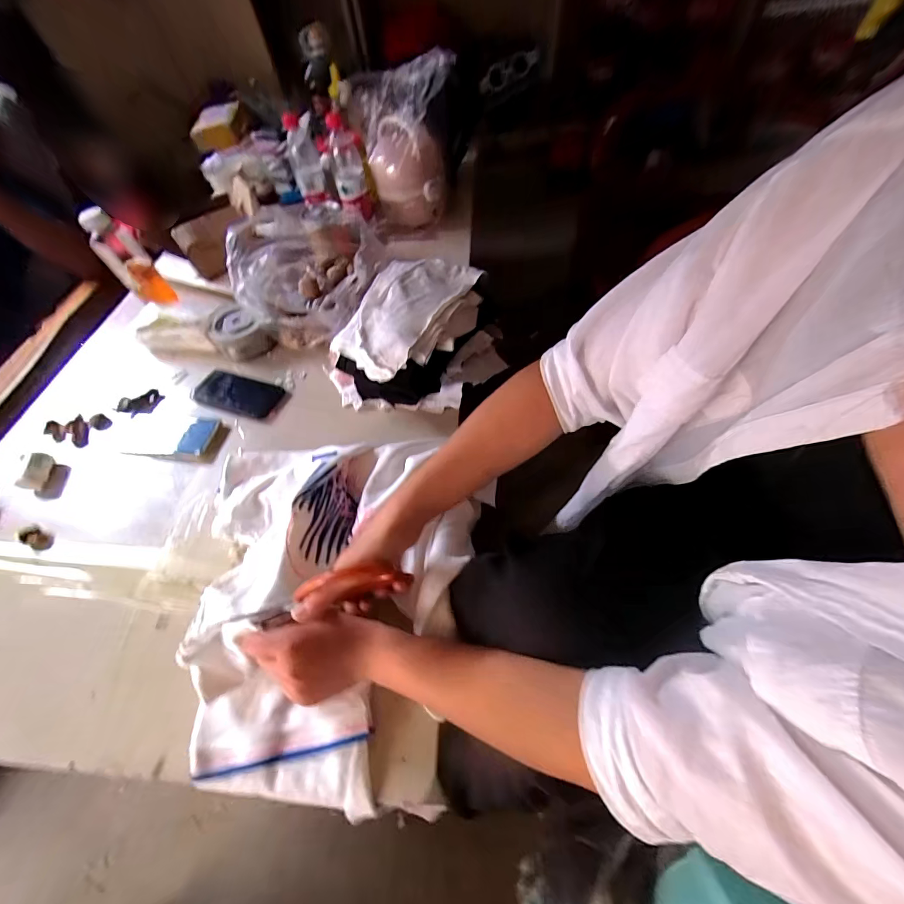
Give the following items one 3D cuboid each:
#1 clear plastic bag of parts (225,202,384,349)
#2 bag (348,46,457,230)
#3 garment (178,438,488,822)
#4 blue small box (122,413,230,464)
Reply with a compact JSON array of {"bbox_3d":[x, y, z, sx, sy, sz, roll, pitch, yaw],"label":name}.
[{"bbox_3d":[-0.263,-0.350,0.722,0.248,0.127,0.296,-6,57,1],"label":"clear plastic bag of parts"},{"bbox_3d":[-0.096,-0.664,0.838,0.183,0.272,0.222,-26,59,-12],"label":"bag"},{"bbox_3d":[-0.145,0.146,0.430,0.336,0.080,0.386,-2,57,3],"label":"garment"},{"bbox_3d":[-0.446,-0.029,0.607,0.167,0.028,0.079,6,58,9],"label":"blue small box"}]

